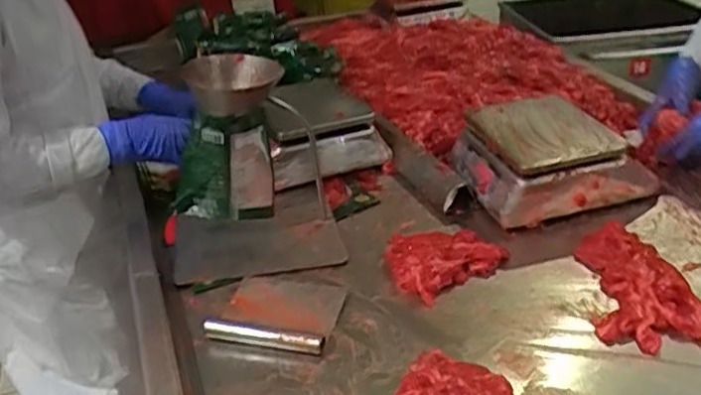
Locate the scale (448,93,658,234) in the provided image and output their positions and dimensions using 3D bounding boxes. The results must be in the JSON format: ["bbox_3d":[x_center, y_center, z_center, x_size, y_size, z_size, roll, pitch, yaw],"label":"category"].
[{"bbox_3d":[0.329,-0.066,1.101,0.273,0.130,0.223,-11,31,-9],"label":"scale"}]

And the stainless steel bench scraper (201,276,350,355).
[{"bbox_3d":[-0.093,0.149,0.867,0.152,0.024,0.141,3,31,13],"label":"stainless steel bench scraper"}]

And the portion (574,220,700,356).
[{"bbox_3d":[0.387,0.110,0.878,0.139,0.035,0.229,-1,31,8],"label":"portion"}]

